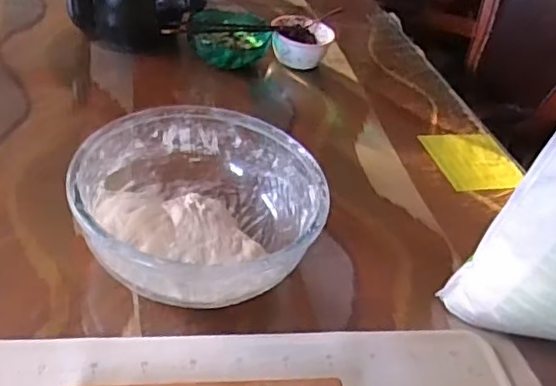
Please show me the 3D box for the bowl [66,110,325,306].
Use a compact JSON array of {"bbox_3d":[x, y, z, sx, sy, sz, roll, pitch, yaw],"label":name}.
[{"bbox_3d":[-0.090,0.015,0.712,0.277,0.106,0.266,7,39,-6],"label":"bowl"}]

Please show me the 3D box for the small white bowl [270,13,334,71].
[{"bbox_3d":[0.045,-0.291,1.165,0.120,0.071,0.106,13,40,0],"label":"small white bowl"}]

